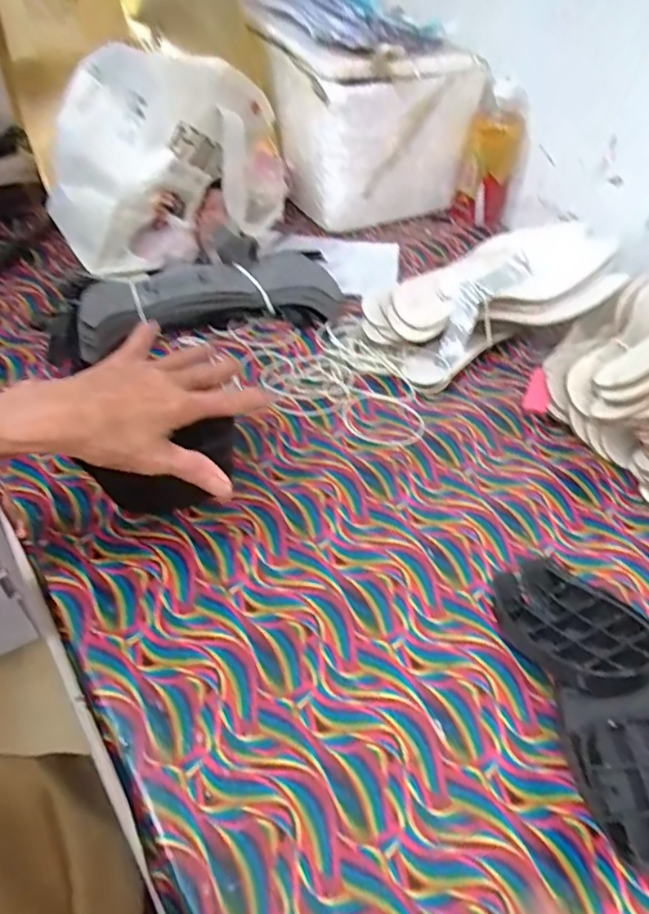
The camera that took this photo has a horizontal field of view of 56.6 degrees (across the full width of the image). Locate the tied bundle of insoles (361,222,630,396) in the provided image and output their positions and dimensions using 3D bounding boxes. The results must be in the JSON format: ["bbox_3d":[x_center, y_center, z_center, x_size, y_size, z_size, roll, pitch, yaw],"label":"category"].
[{"bbox_3d":[0.193,-0.180,0.681,0.287,0.078,0.137,-26,54,-11],"label":"tied bundle of insoles"}]

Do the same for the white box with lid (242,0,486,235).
[{"bbox_3d":[0.050,-0.526,0.880,0.254,0.238,0.298,-13,50,-17],"label":"white box with lid"}]

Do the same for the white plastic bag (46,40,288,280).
[{"bbox_3d":[-0.181,-0.350,0.707,0.271,0.203,0.186,-3,48,-9],"label":"white plastic bag"}]

